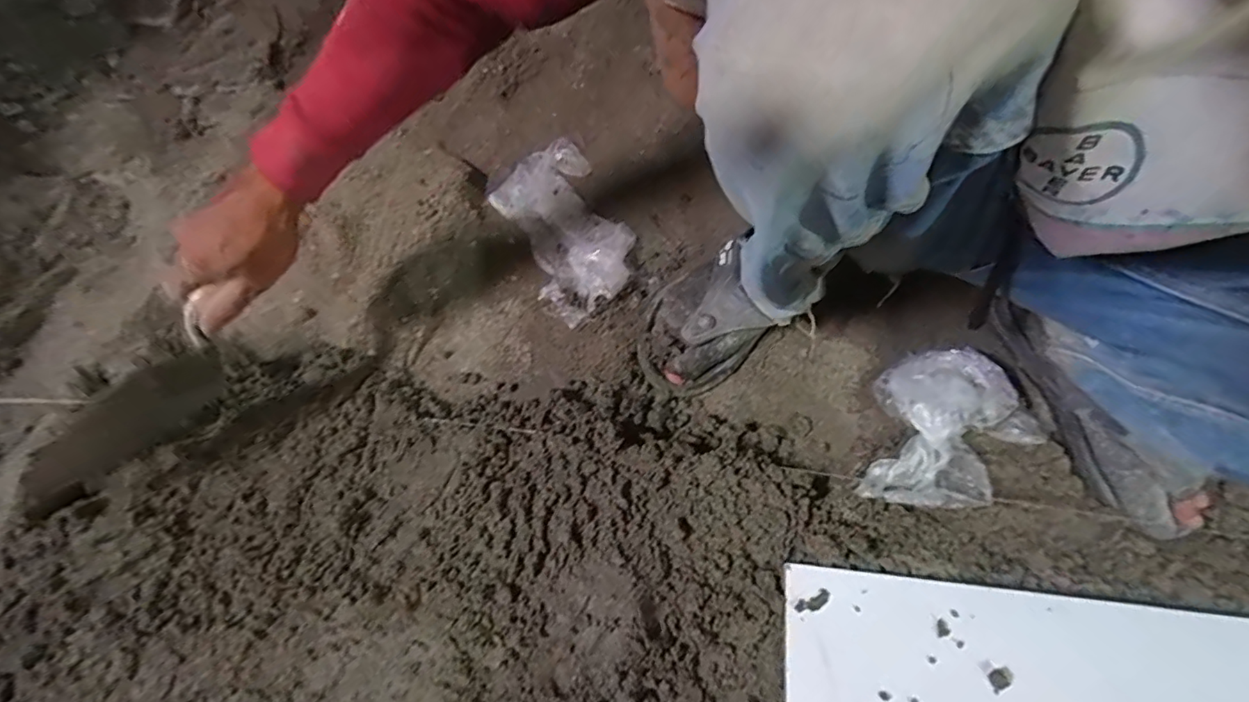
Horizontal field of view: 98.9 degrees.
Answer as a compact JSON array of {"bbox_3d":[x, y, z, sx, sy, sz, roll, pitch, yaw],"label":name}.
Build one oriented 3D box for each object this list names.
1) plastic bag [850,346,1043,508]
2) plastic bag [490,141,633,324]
[{"bbox_3d":[0.299,0.072,0.503,0.179,0.038,0.133,-39,69,-16],"label":"plastic bag"},{"bbox_3d":[-0.071,-0.151,0.644,0.126,0.014,0.243,-25,66,-11],"label":"plastic bag"}]

